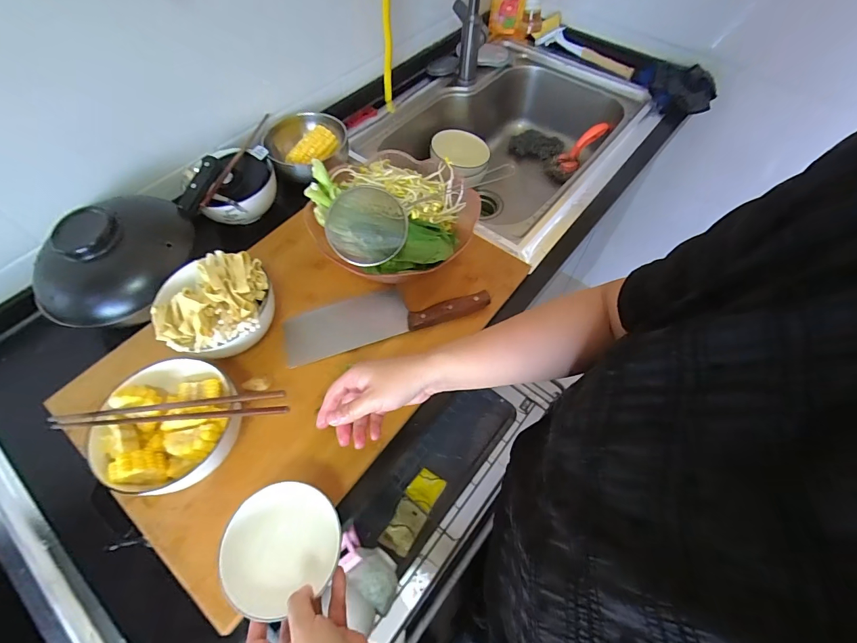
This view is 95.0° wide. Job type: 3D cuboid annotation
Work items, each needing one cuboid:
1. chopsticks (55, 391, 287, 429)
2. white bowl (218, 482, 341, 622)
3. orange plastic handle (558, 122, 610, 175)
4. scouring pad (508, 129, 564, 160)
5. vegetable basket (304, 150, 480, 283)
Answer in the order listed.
[{"bbox_3d":[-0.281,0.098,0.428,0.249,0.012,0.025,-4,60,-3],"label":"chopsticks"},{"bbox_3d":[-0.144,0.222,0.391,0.098,0.054,0.111,23,62,13],"label":"white bowl"},{"bbox_3d":[0.387,-0.438,0.978,0.137,0.027,0.047,-46,61,24],"label":"orange plastic handle"},{"bbox_3d":[0.285,-0.471,1.047,0.136,0.017,0.071,13,84,11],"label":"scouring pad"},{"bbox_3d":[-0.051,-0.155,0.596,0.235,0.092,0.229,0,60,0],"label":"vegetable basket"}]

